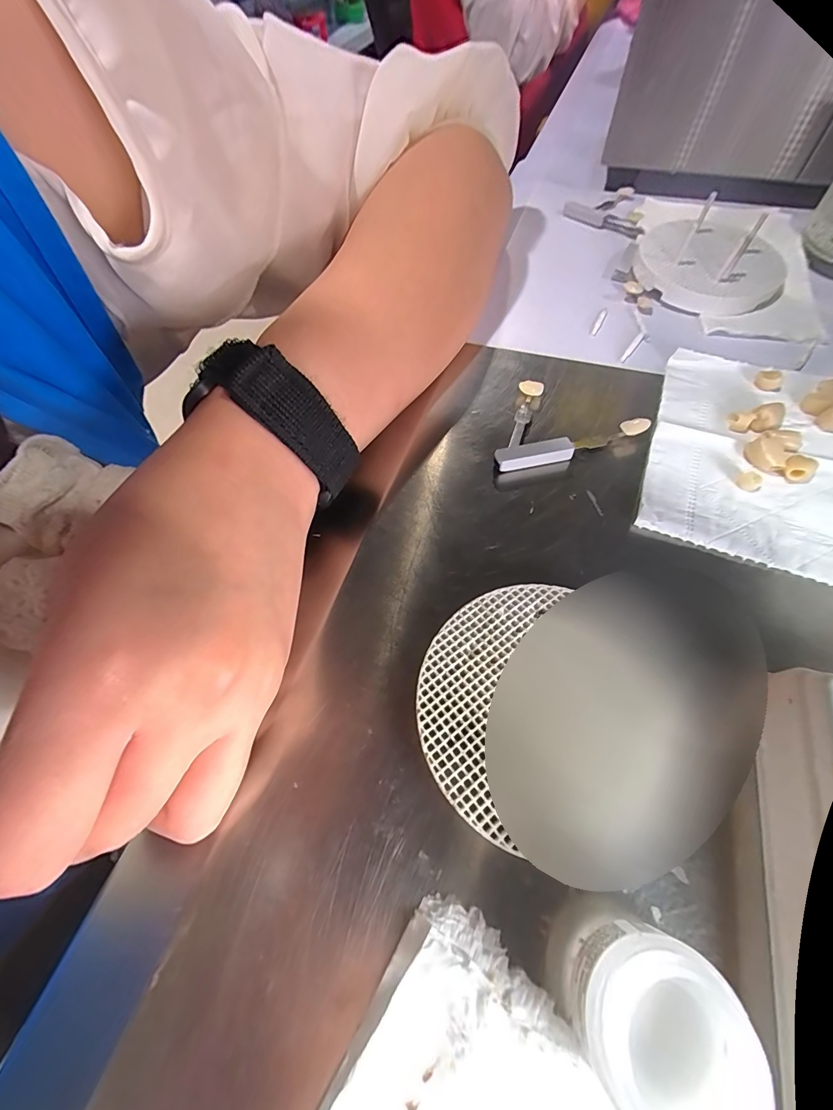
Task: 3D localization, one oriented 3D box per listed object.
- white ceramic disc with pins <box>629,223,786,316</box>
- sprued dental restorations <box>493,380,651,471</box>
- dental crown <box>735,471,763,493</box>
[{"bbox_3d":[0.164,-0.167,0.236,0.076,0.023,0.070,-2,60,3],"label":"white ceramic disc with pins"},{"bbox_3d":[0.062,-0.063,0.191,0.066,0.009,0.046,-14,60,-4],"label":"sprued dental restorations"},{"bbox_3d":[0.134,-0.030,0.167,0.007,0.004,0.008,-36,64,-16],"label":"dental crown"}]

